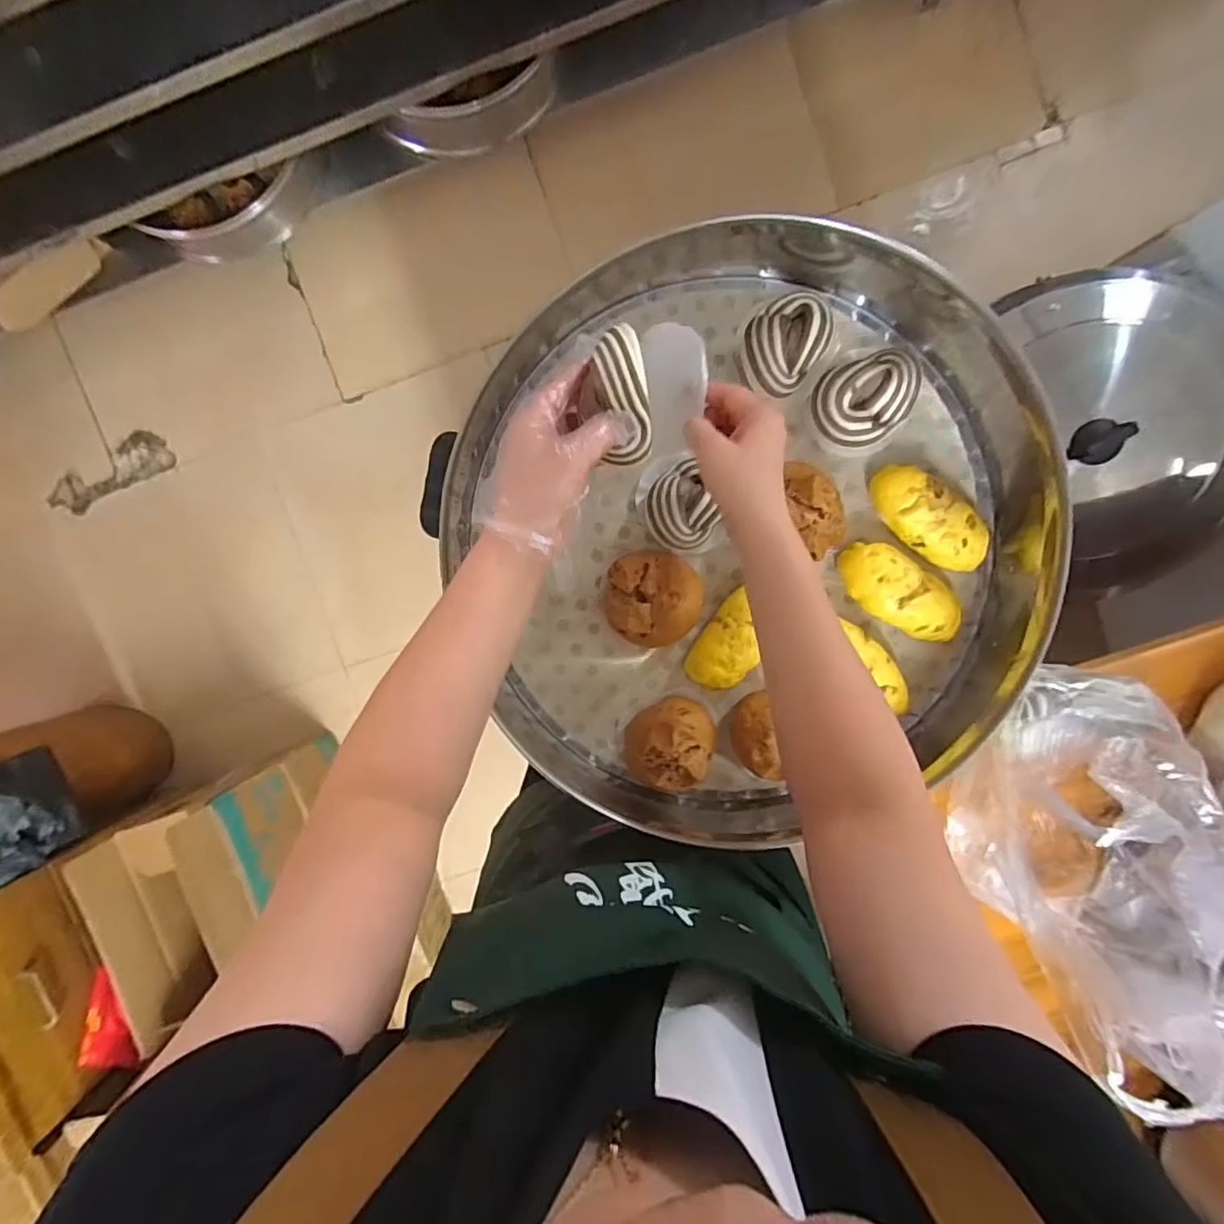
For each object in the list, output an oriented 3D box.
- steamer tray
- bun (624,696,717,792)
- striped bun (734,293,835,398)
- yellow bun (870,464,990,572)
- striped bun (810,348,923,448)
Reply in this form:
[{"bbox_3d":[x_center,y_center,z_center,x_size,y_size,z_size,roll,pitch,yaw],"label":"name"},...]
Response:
[{"bbox_3d":[0.122,-0.063,0.522,0.531,0.088,0.547,-19,95,4],"label":"steamer tray"},{"bbox_3d":[0.058,0.127,0.540,0.089,0.053,0.081,0,96,2],"label":"bun"},{"bbox_3d":[0.153,-0.238,0.506,0.068,0.032,0.084,33,96,-1],"label":"striped bun"},{"bbox_3d":[0.293,-0.085,0.519,0.119,0.032,0.053,39,96,-2],"label":"yellow bun"},{"bbox_3d":[0.231,-0.191,0.507,0.090,0.034,0.073,-24,94,5],"label":"striped bun"}]

